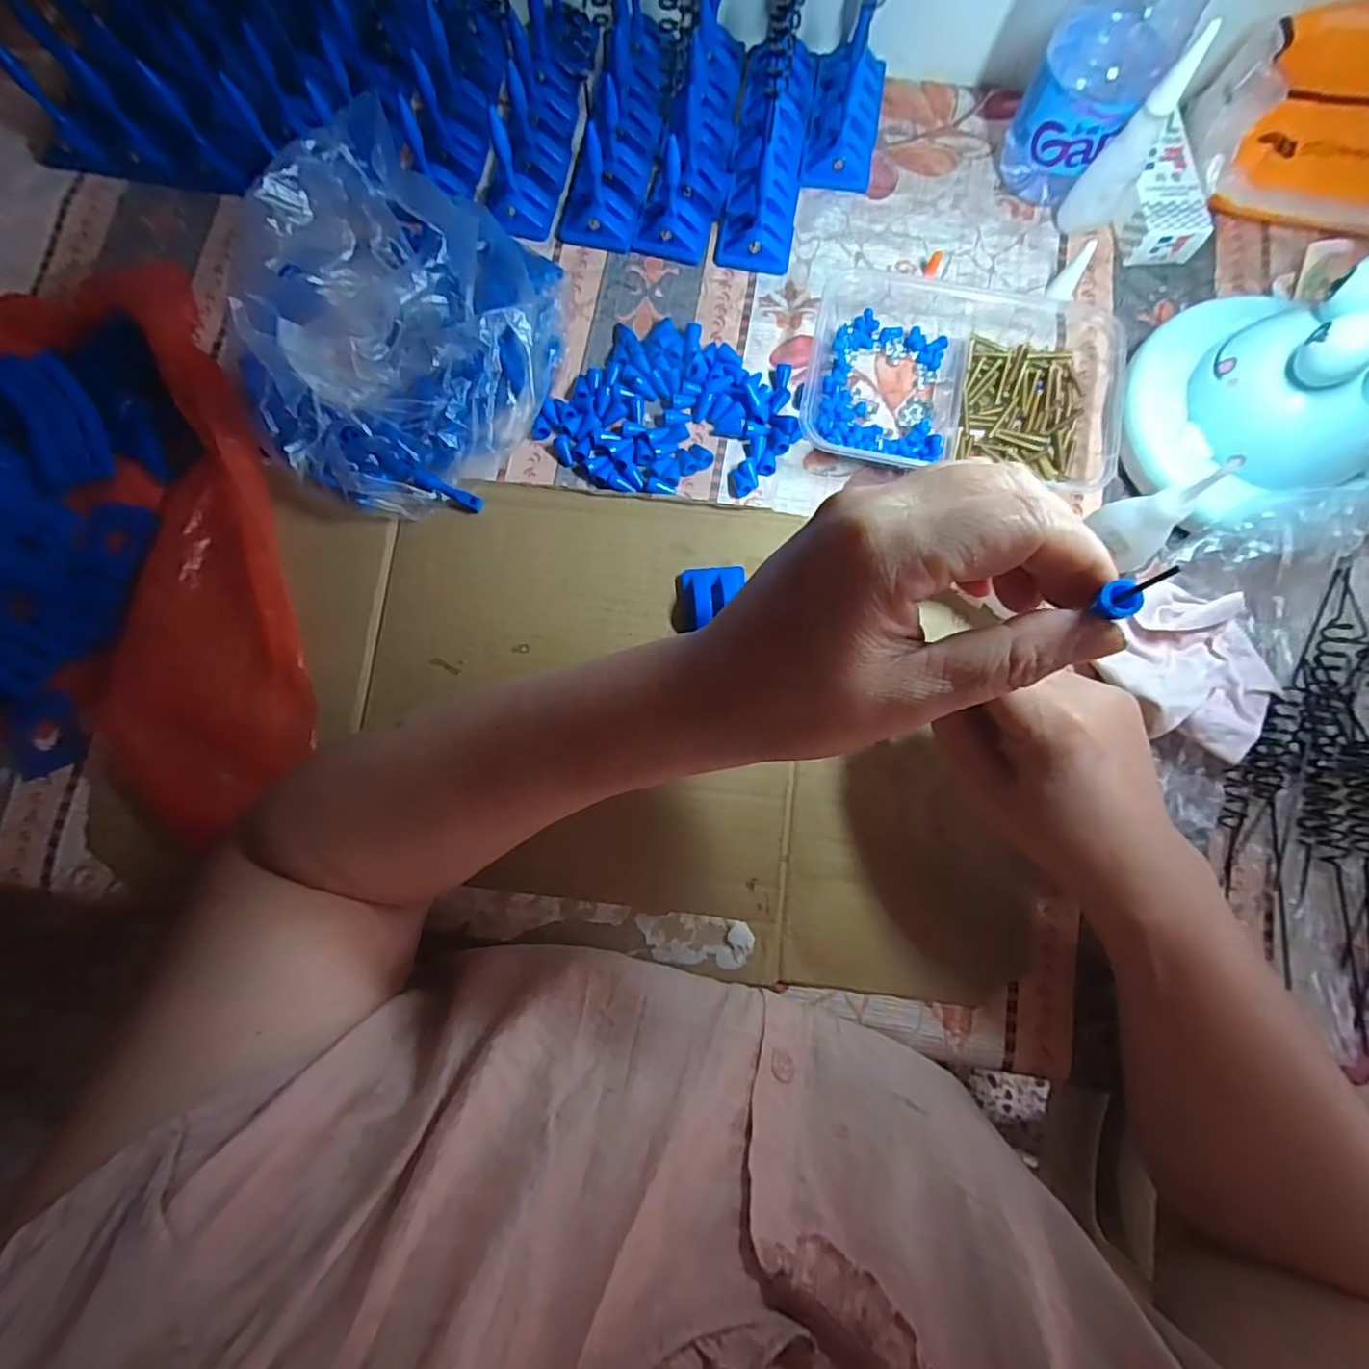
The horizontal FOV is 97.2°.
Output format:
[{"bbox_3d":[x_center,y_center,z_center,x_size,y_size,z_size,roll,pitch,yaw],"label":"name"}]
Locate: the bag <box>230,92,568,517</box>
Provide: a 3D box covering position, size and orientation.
[{"bbox_3d":[-0.147,-0.190,0.322,0.128,0.082,0.185,22,81,5],"label":"bag"}]

